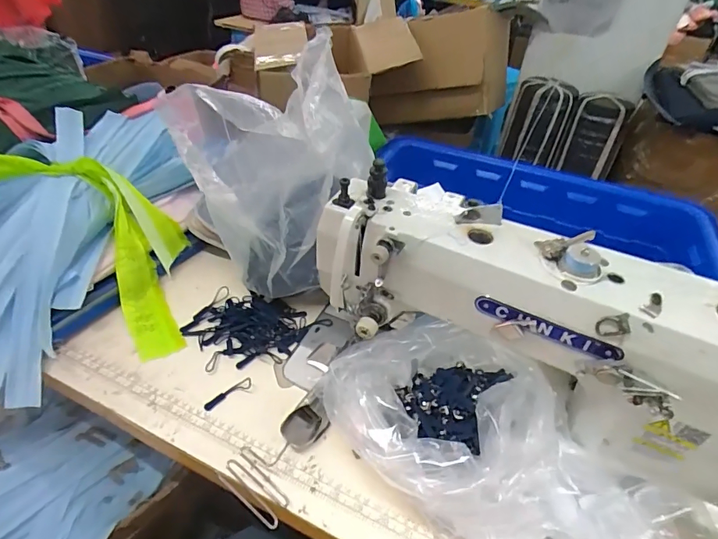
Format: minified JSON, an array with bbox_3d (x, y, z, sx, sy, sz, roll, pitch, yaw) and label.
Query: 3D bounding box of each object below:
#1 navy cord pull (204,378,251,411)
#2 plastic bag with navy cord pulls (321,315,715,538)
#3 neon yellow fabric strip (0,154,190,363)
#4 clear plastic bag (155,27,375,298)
[{"bbox_3d":[-0.151,0.142,0.502,0.056,0.011,0.012,-24,49,-28],"label":"navy cord pull"},{"bbox_3d":[0.128,0.179,0.399,0.204,0.113,0.345,-24,49,-28],"label":"plastic bag with navy cord pulls"},{"bbox_3d":[-0.325,-0.042,0.591,0.329,0.057,0.163,55,36,-9],"label":"neon yellow fabric strip"},{"bbox_3d":[-0.096,-0.101,0.518,0.167,0.259,0.159,11,42,7],"label":"clear plastic bag"}]

